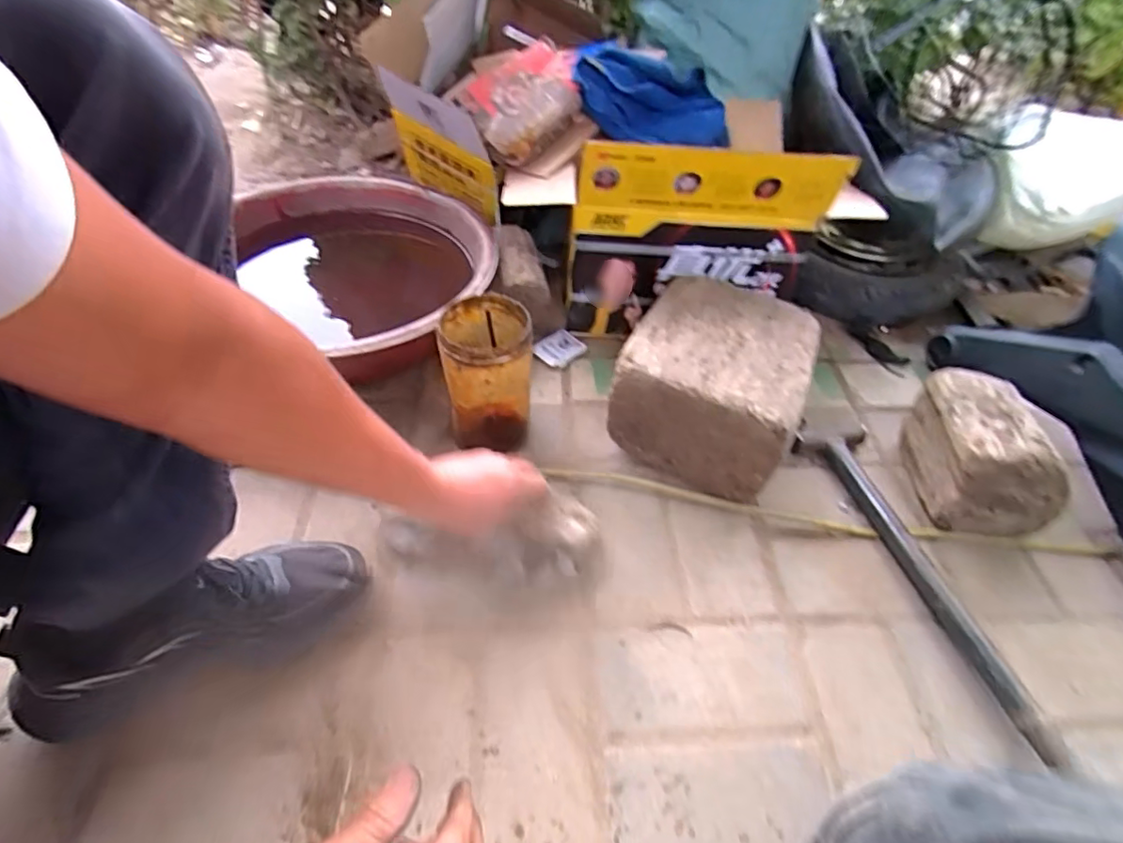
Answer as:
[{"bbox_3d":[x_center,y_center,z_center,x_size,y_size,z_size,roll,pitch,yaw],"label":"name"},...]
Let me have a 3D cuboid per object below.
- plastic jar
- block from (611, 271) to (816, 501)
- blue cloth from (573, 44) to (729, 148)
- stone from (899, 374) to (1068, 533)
[{"bbox_3d":[-0.086,-0.050,0.653,0.090,0.164,0.095,3,49,-3],"label":"plastic jar"},{"bbox_3d":[0.183,-0.051,0.686,0.191,0.133,0.237,23,51,14],"label":"block"},{"bbox_3d":[0.128,-0.462,0.806,0.218,0.088,0.096,5,49,-1],"label":"blue cloth"},{"bbox_3d":[0.472,0.037,0.643,0.108,0.131,0.154,8,49,2],"label":"stone"}]

